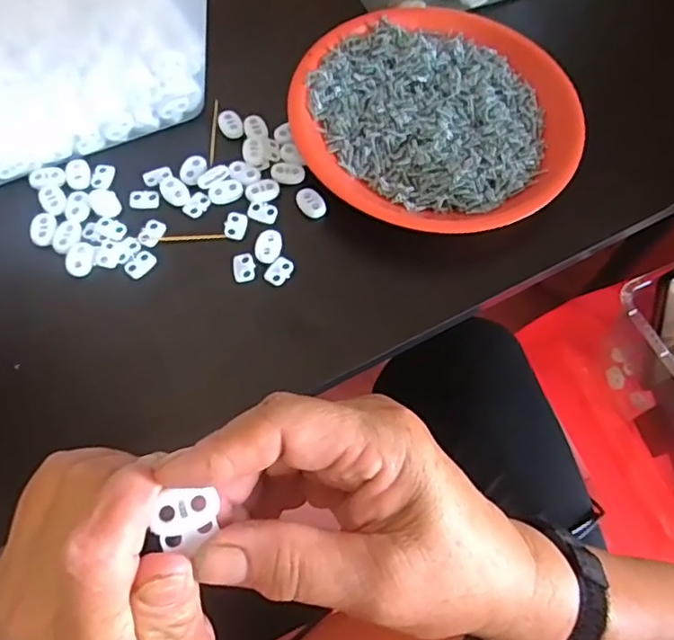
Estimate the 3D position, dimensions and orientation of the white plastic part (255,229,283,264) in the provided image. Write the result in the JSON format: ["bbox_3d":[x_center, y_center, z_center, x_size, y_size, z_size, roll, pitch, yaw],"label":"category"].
[{"bbox_3d":[-0.043,-0.047,0.377,0.016,0.004,0.023,7,65,0],"label":"white plastic part"}]

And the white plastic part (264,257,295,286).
[{"bbox_3d":[-0.036,-0.031,0.372,0.013,0.004,0.019,32,67,12],"label":"white plastic part"}]

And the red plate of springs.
[{"bbox_3d":[0.071,-0.146,0.410,0.191,0.023,0.177,1,65,-3],"label":"red plate of springs"}]

